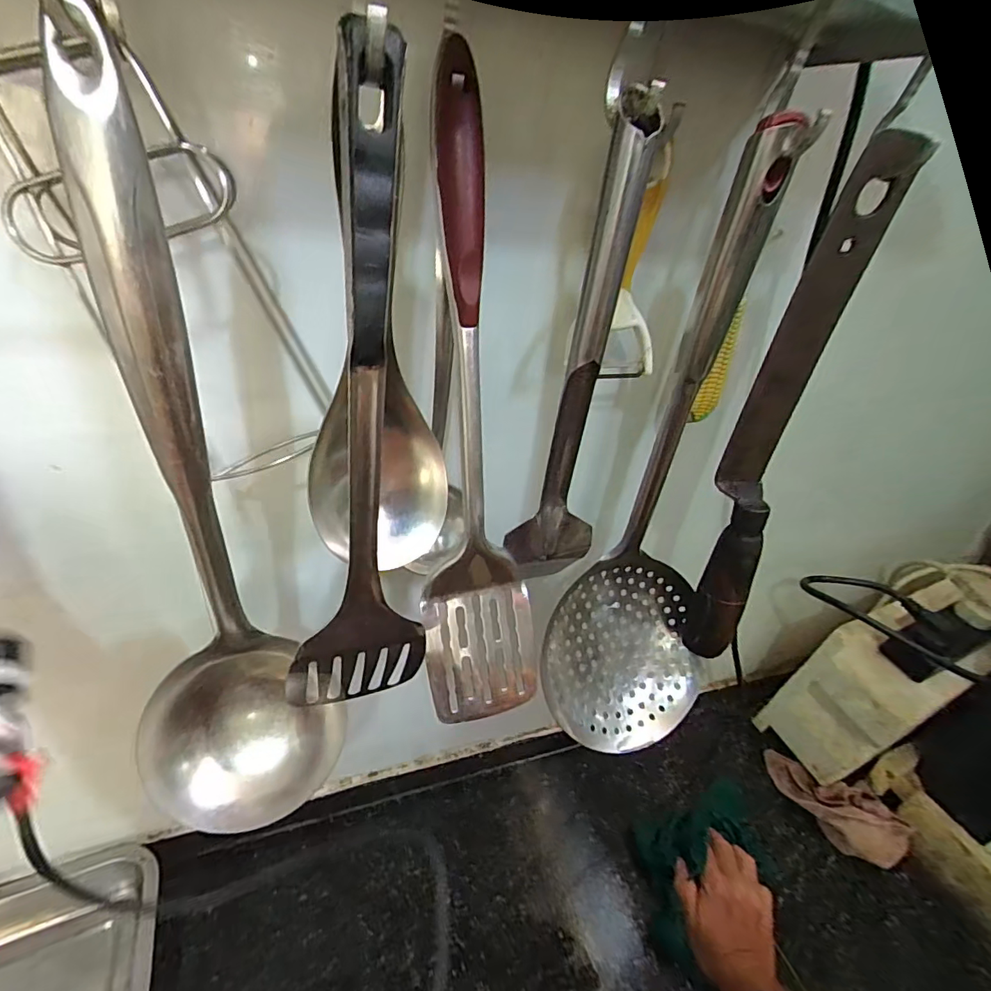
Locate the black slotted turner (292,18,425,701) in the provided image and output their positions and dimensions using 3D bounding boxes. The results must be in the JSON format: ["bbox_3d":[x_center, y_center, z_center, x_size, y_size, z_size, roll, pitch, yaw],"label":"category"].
[{"bbox_3d":[-0.064,-0.014,0.209,0.063,0.276,0.024,-12,37,-27],"label":"black slotted turner"}]

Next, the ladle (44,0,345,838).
[{"bbox_3d":[-0.138,0.026,0.225,0.072,0.363,0.095,32,40,34],"label":"ladle"}]

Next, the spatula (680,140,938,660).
[{"bbox_3d":[0.177,-0.030,0.318,0.048,0.318,0.040,25,36,26],"label":"spatula"}]

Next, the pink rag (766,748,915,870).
[{"bbox_3d":[0.428,0.387,0.631,0.163,0.041,0.079,26,37,28],"label":"pink rag"}]

